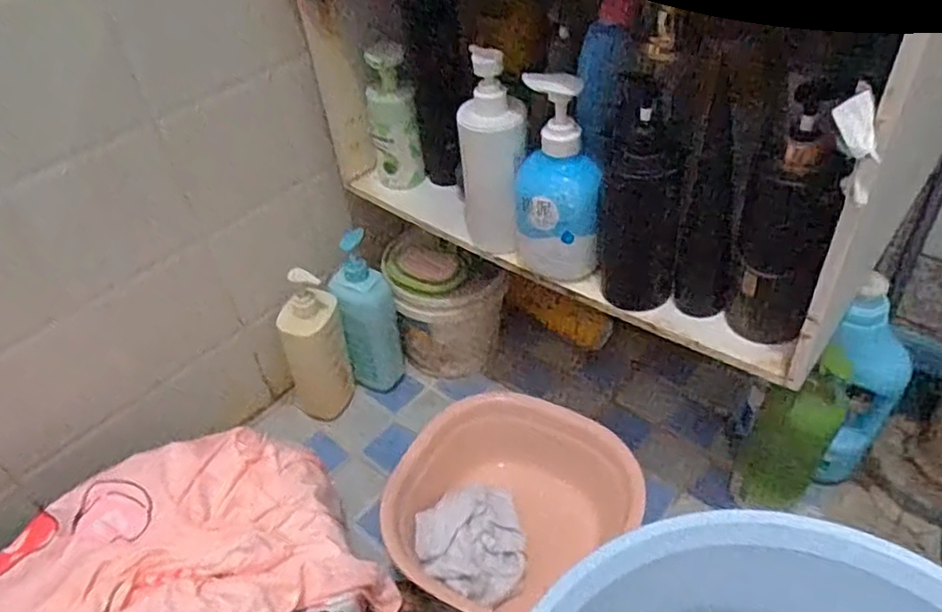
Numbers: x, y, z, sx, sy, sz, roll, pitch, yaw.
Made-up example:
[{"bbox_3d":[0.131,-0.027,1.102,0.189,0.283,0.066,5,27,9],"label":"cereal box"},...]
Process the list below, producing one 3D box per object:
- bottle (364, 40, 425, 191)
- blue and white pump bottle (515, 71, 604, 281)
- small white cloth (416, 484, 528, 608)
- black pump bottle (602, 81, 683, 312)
[{"bbox_3d":[-0.094,-0.221,0.799,0.054,0.163,0.046,-14,43,-9],"label":"bottle"},{"bbox_3d":[0.081,-0.111,0.630,0.078,0.194,0.067,-1,42,6],"label":"blue and white pump bottle"},{"bbox_3d":[0.001,0.279,0.780,0.123,0.046,0.132,-11,42,-5],"label":"small white cloth"},{"bbox_3d":[0.156,-0.093,0.618,0.069,0.195,0.069,2,43,10],"label":"black pump bottle"}]

